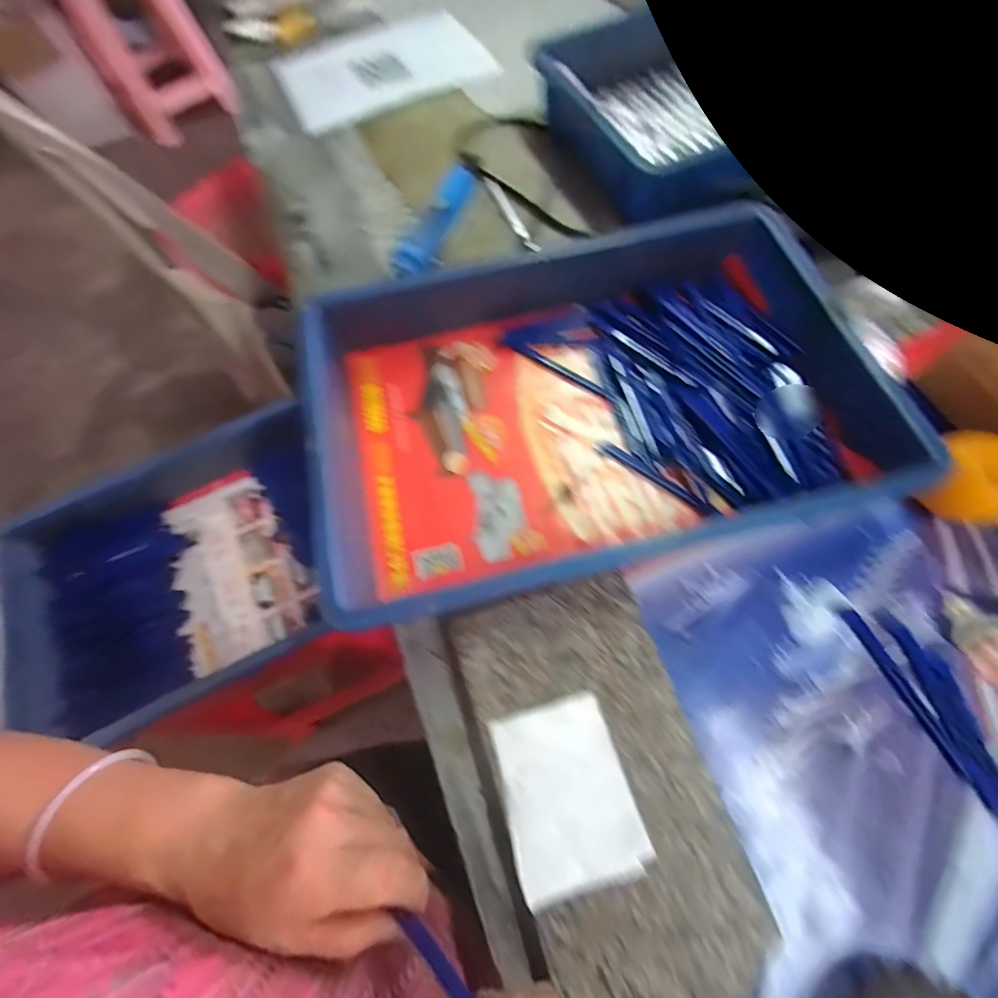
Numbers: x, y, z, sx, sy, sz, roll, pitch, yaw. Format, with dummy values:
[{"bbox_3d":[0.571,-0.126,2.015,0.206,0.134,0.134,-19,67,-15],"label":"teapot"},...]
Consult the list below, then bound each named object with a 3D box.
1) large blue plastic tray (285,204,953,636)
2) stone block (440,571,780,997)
[{"bbox_3d":[0.073,-0.081,0.366,0.433,0.075,0.279,-15,67,-4],"label":"large blue plastic tray"},{"bbox_3d":[0.061,0.180,0.286,0.137,0.029,0.238,-17,67,-5],"label":"stone block"}]

